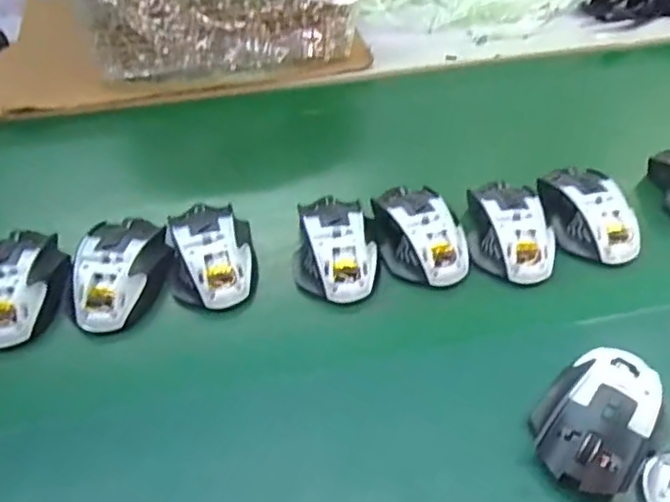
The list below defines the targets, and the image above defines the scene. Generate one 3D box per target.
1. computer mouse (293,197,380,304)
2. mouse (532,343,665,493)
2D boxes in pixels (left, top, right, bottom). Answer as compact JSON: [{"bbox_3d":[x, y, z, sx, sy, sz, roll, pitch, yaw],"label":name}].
[{"bbox_3d":[0.001,-0.007,0.533,0.069,0.033,0.096,-1,50,-2],"label":"computer mouse"},{"bbox_3d":[0.180,0.110,0.421,0.067,0.047,0.112,32,56,24],"label":"mouse"}]

